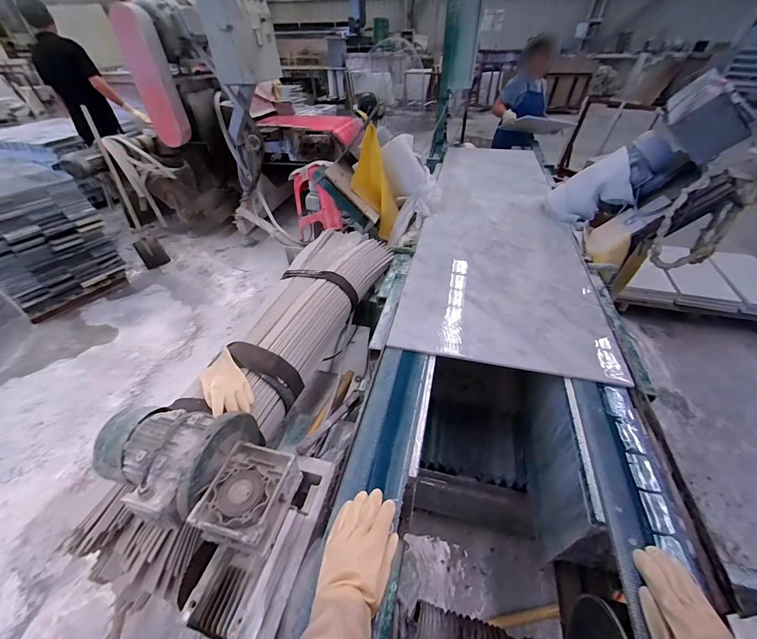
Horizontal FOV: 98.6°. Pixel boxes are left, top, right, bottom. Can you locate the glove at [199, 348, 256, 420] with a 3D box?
[{"bbox_3d":[-0.410,0.173,0.869,0.103,0.043,0.204,-27,47,-27],"label":"glove"}]

